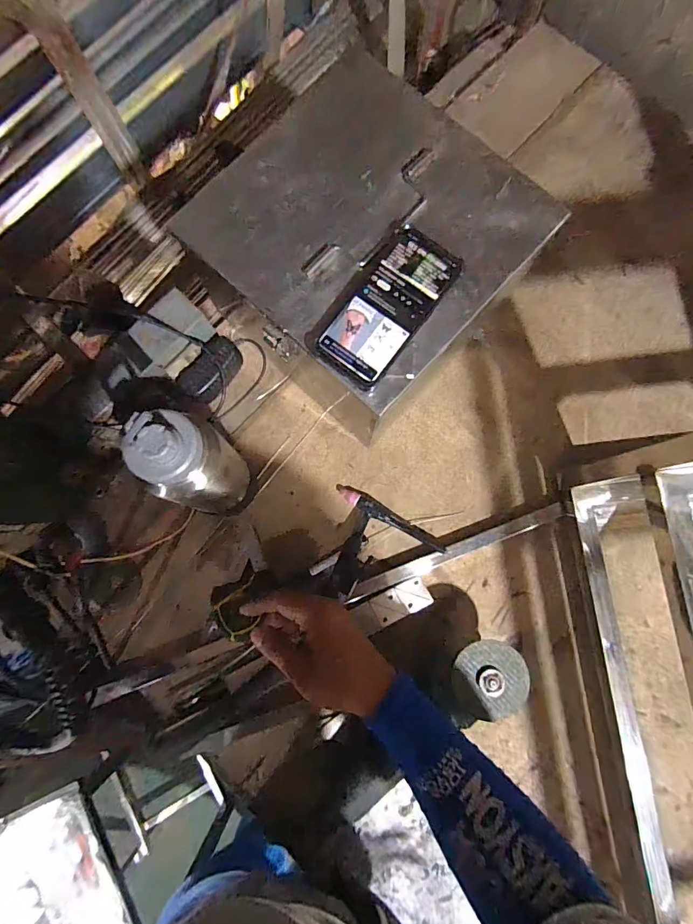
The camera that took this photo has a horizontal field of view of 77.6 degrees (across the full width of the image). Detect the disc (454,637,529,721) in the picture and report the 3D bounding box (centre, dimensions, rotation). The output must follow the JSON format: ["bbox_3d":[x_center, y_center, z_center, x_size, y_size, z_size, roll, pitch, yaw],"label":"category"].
[{"bbox_3d":[0.170,0.256,0.504,0.089,0.013,0.084,0,81,1],"label":"disc"}]

